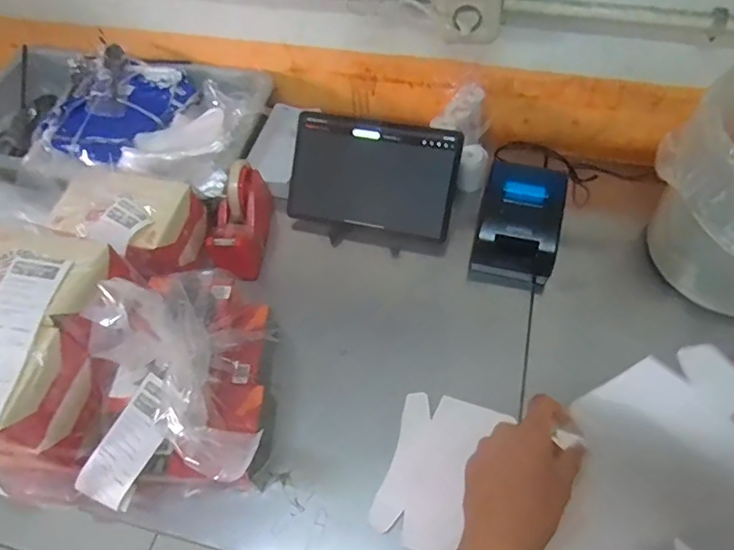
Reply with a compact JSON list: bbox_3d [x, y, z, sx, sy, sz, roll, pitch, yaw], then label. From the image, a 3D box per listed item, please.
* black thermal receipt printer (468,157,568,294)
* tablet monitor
[{"bbox_3d":[0.220,-0.072,0.756,0.115,0.096,0.149,11,59,11],"label":"black thermal receipt printer"},{"bbox_3d":[0.007,-0.151,0.793,0.251,0.160,0.019,11,16,12],"label":"tablet monitor"}]

